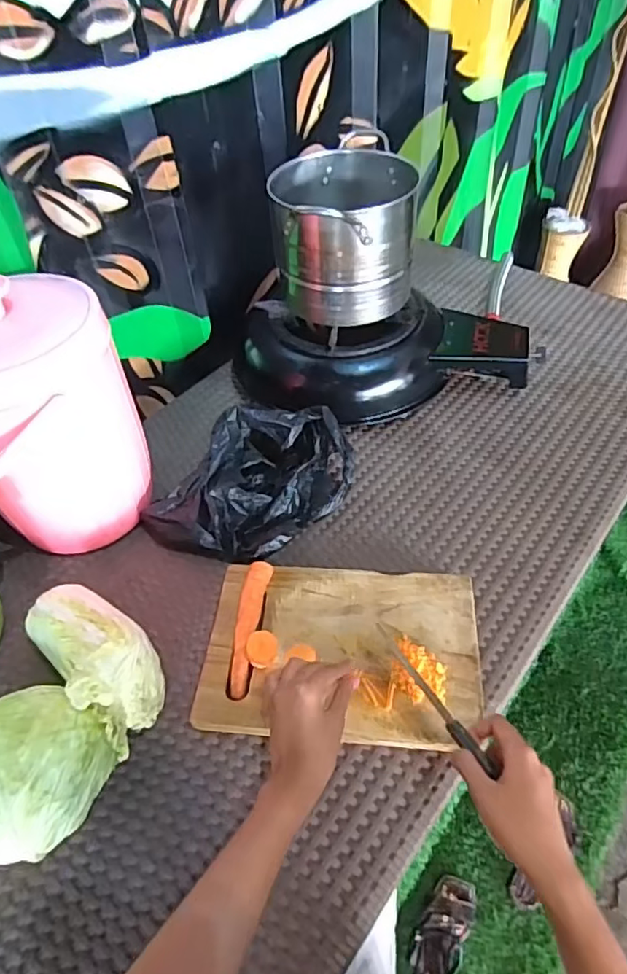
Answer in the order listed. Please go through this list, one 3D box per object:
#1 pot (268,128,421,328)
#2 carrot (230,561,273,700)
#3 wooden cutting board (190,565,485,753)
[{"bbox_3d":[0.047,-0.370,0.873,0.198,0.193,0.199,-3,47,3],"label":"pot"},{"bbox_3d":[-0.076,0.156,0.654,0.028,0.026,0.157,5,47,10],"label":"carrot"},{"bbox_3d":[0.031,0.180,0.645,0.299,0.024,0.203,2,47,7],"label":"wooden cutting board"}]

